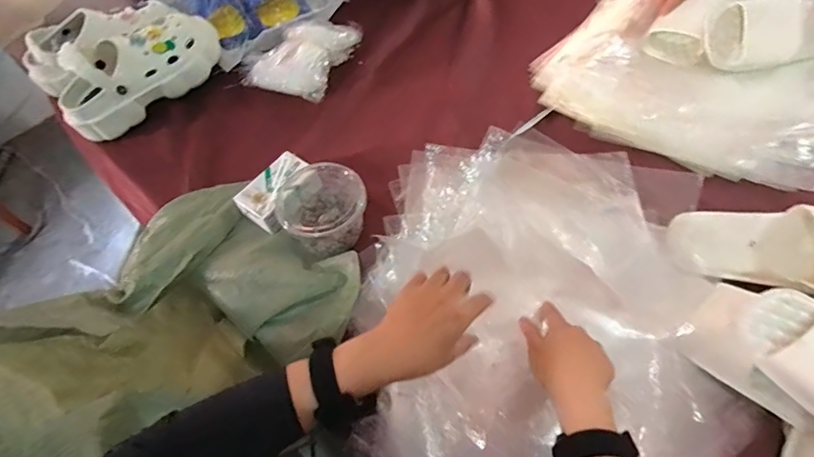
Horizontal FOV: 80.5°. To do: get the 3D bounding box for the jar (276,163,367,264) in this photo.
[{"bbox_3d":[-0.119,-0.031,0.658,0.112,0.069,0.124,-31,61,-14],"label":"jar"}]

